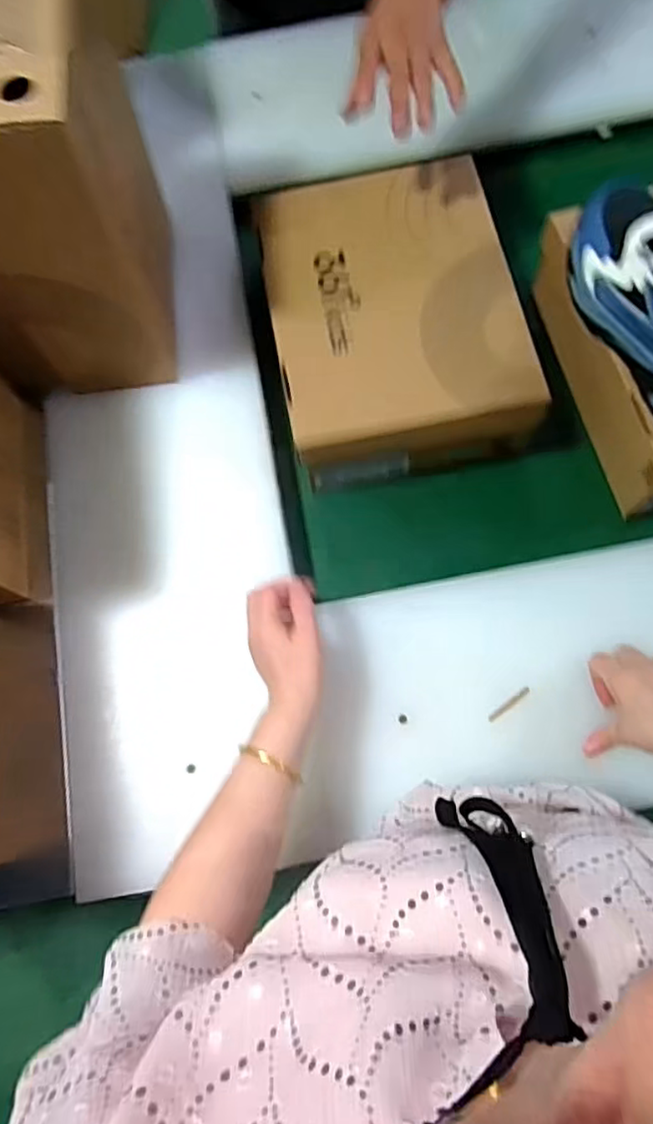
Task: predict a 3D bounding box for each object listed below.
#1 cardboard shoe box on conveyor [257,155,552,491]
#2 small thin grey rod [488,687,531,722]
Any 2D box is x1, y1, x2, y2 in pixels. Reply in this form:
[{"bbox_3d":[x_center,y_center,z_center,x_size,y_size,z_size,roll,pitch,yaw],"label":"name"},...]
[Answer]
[{"bbox_3d":[0.068,-0.258,0.679,0.242,0.116,0.318,-12,73,5],"label":"cardboard shoe box on conveyor"},{"bbox_3d":[0.175,0.136,0.591,0.048,0.004,0.008,-39,73,-3],"label":"small thin grey rod"}]

